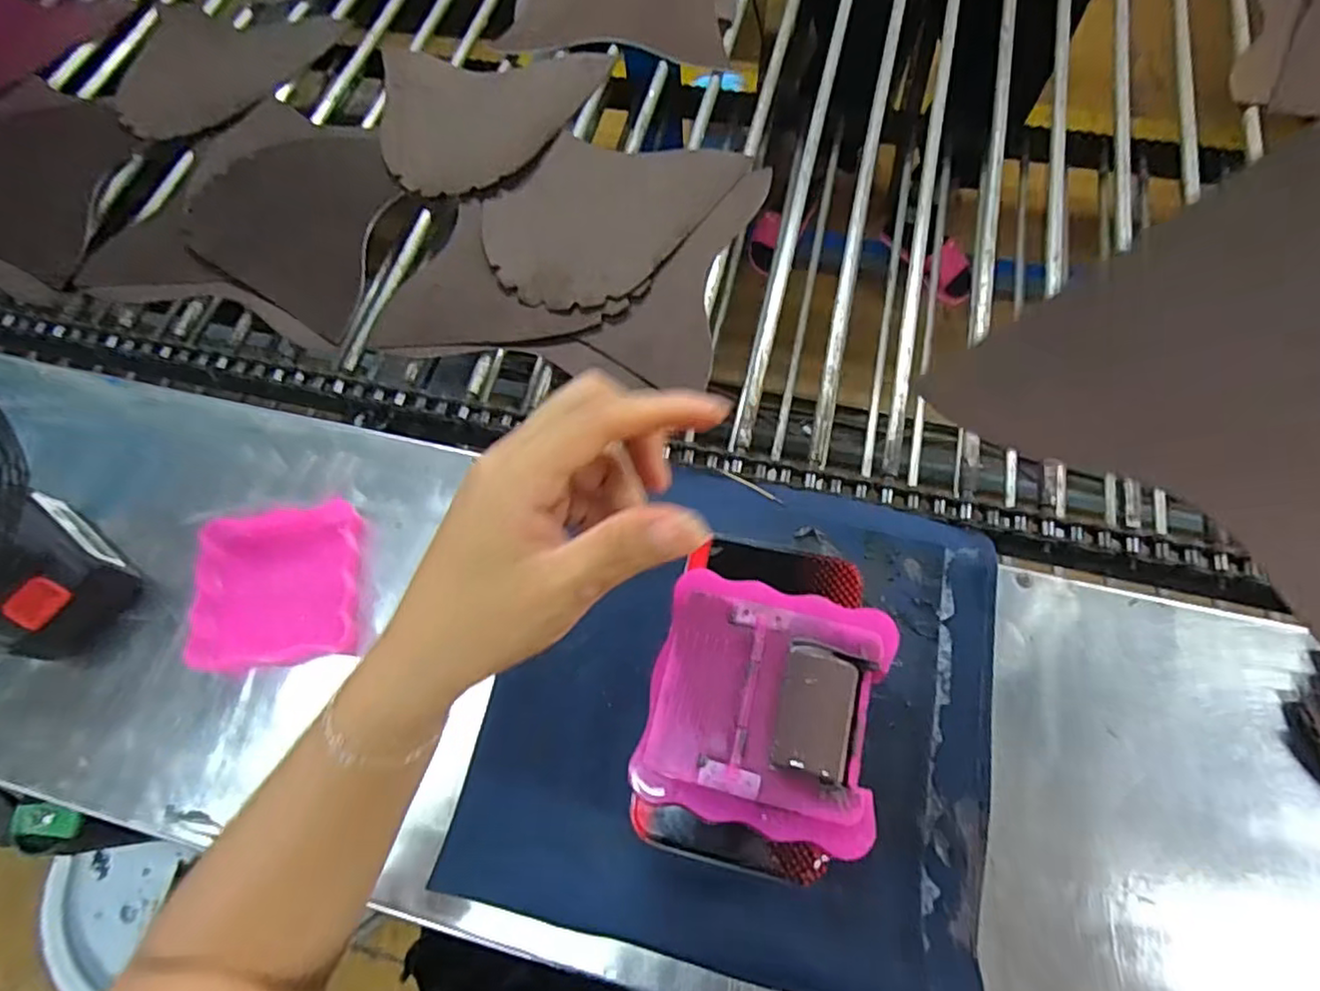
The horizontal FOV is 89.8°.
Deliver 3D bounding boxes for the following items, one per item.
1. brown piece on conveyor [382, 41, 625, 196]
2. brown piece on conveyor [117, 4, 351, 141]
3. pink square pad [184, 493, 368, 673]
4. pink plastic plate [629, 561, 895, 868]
[{"bbox_3d":[-0.191,-0.388,0.683,0.241,0.017,0.215,7,67,6],"label":"brown piece on conveyor"},{"bbox_3d":[-0.518,-0.491,0.755,0.224,0.020,0.237,20,69,12],"label":"brown piece on conveyor"},{"bbox_3d":[-0.270,0.063,0.468,0.109,0.012,0.113,1,78,-3],"label":"pink square pad"},{"bbox_3d":[0.049,0.094,0.303,0.103,0.009,0.105,12,67,9],"label":"pink plastic plate"}]

